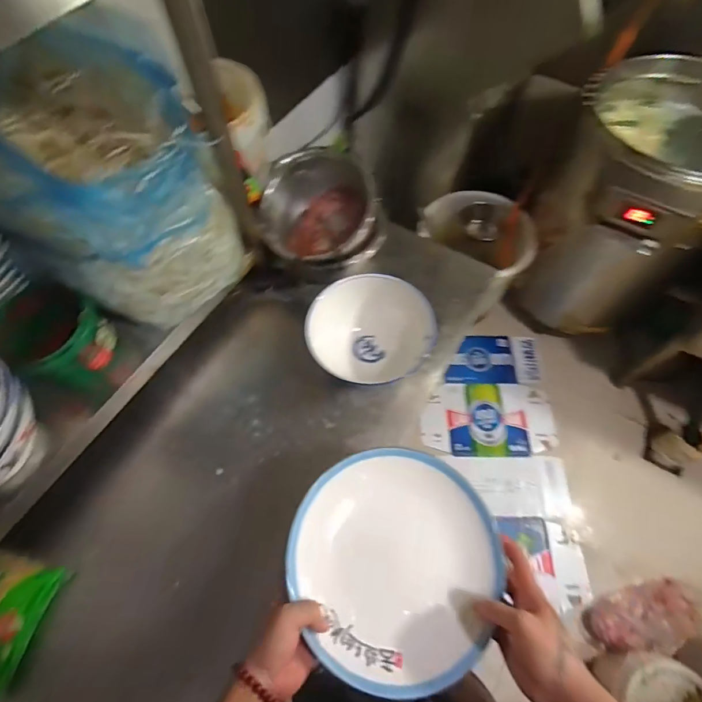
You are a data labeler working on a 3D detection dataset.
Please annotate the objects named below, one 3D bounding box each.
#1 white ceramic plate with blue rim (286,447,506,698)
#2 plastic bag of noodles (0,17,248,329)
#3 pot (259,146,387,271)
[{"bbox_3d":[0.053,0.237,0.467,0.233,0.038,0.235,-1,63,0],"label":"white ceramic plate with blue rim"},{"bbox_3d":[-0.363,-0.240,0.619,0.336,0.267,0.281,36,69,17],"label":"plastic bag of noodles"},{"bbox_3d":[-0.060,-0.247,0.779,0.206,0.144,0.193,0,63,1],"label":"pot"}]

